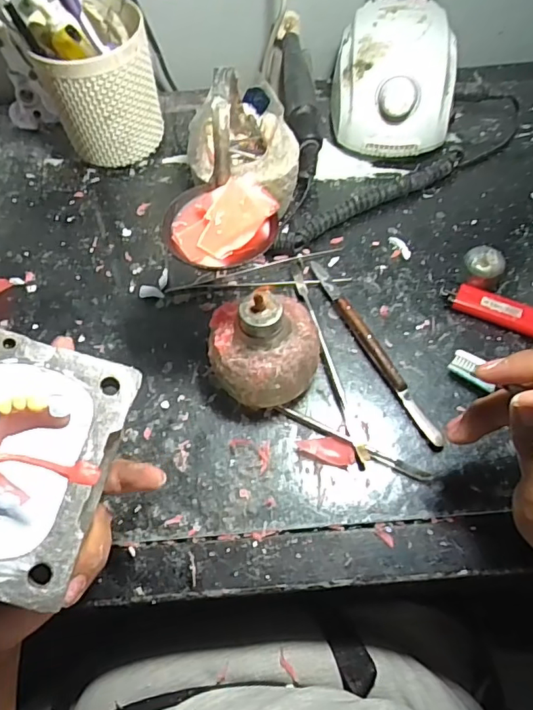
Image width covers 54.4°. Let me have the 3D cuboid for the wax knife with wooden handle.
[{"bbox_3d":[0.079,-0.007,0.387,0.012,0.012,0.170,-25,65,-11],"label":"wax knife with wooden handle"}]

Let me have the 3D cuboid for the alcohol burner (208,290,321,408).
[{"bbox_3d":[-0.001,-0.002,0.353,0.071,0.075,0.063,-10,63,-3],"label":"alcohol burner"}]

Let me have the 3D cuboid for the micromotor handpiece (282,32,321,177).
[{"bbox_3d":[0.032,-0.238,0.474,0.030,0.023,0.174,-4,63,0],"label":"micromotor handpiece"}]

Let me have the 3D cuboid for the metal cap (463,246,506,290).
[{"bbox_3d":[0.170,-0.069,0.412,0.029,0.028,0.028,16,64,10],"label":"metal cap"}]

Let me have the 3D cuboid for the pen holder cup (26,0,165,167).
[{"bbox_3d":[-0.142,-0.241,0.468,0.084,0.113,0.091,-1,63,2],"label":"pen holder cup"}]

